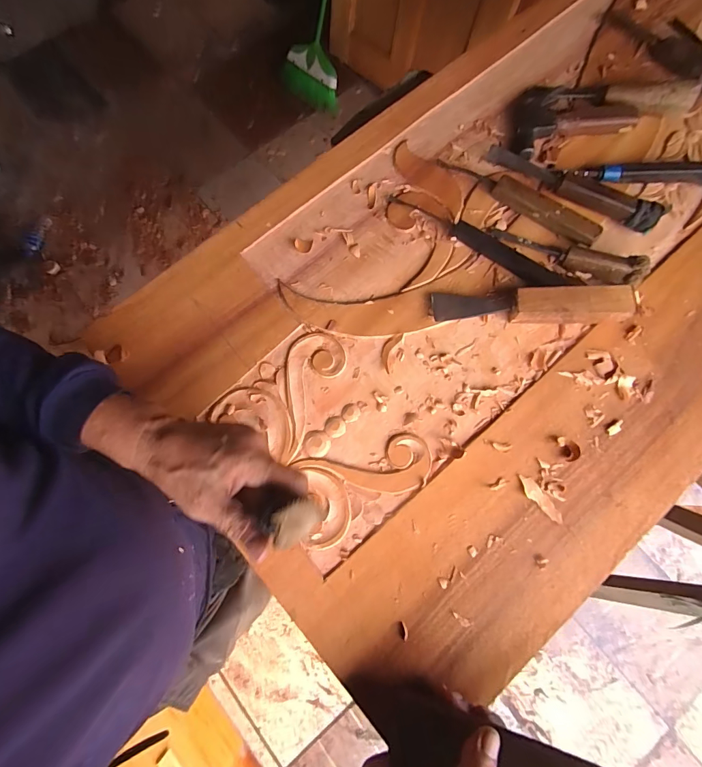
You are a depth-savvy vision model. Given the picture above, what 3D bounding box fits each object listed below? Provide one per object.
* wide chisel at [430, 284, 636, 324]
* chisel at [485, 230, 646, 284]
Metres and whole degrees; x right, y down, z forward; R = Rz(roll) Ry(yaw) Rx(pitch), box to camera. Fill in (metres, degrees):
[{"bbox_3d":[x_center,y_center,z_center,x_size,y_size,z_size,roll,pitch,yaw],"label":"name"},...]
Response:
[{"bbox_3d":[0.204,-0.092,0.447,0.212,0.035,0.035,1,76,2],"label":"wide chisel"},{"bbox_3d":[0.255,-0.156,0.463,0.172,0.033,0.033,22,78,7],"label":"chisel"}]

